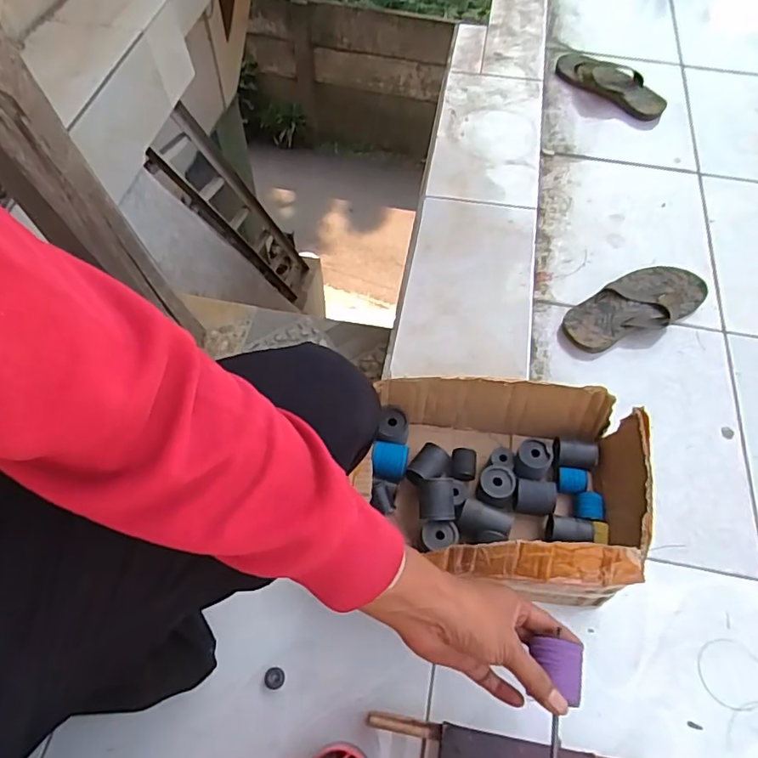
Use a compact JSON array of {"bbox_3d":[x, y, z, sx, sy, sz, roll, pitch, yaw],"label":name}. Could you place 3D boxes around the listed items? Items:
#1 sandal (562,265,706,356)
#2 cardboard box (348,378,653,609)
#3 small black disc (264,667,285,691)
[{"bbox_3d":[0.422,-0.118,0.916,0.263,0.028,0.102,-27,63,-17],"label":"sandal"},{"bbox_3d":[0.159,0.128,0.690,0.322,0.136,0.251,5,58,1],"label":"cardboard box"},{"bbox_3d":[-0.119,0.342,0.633,0.022,0.004,0.023,1,58,-1],"label":"small black disc"}]

